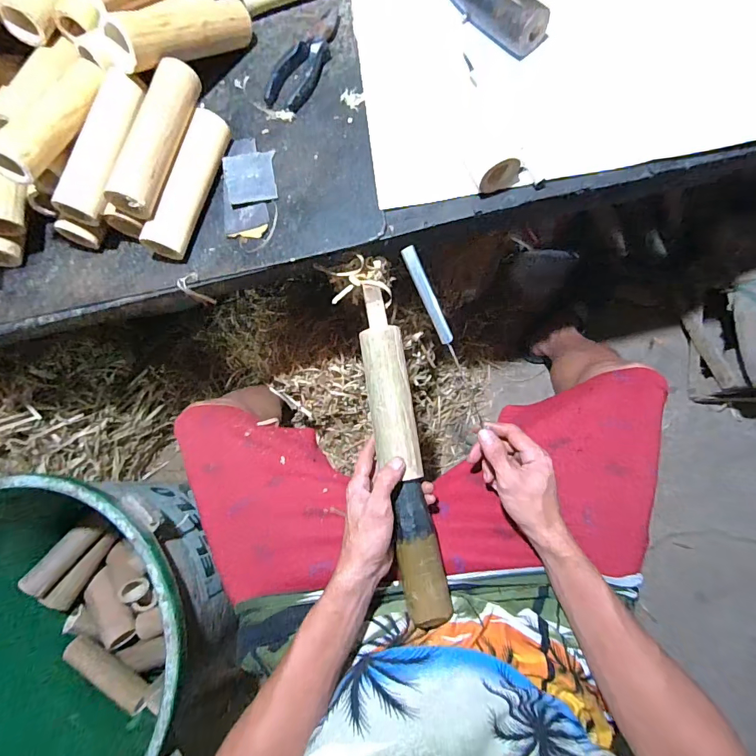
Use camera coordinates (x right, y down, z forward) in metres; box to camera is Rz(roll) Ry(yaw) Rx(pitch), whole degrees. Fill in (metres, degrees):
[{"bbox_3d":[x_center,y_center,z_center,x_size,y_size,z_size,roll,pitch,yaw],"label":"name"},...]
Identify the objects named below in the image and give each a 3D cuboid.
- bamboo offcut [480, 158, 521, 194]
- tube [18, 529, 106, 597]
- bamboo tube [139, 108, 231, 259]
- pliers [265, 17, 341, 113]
[{"bbox_3d":[0.137,-0.229,0.470,0.044,0.035,0.012,-10,53,7],"label":"bamboo offcut"},{"bbox_3d":[-0.581,0.329,0.765,0.037,0.044,0.132,28,50,8],"label":"tube"},{"bbox_3d":[-0.228,-0.237,0.509,0.039,0.041,0.184,18,84,7],"label":"bamboo tube"},{"bbox_3d":[-0.089,-0.412,0.538,0.053,0.014,0.146,37,86,8],"label":"pliers"}]

